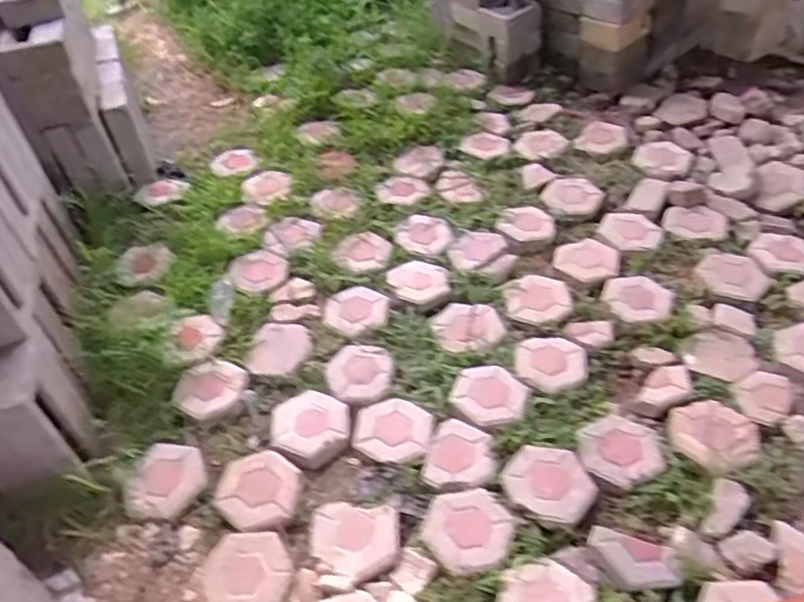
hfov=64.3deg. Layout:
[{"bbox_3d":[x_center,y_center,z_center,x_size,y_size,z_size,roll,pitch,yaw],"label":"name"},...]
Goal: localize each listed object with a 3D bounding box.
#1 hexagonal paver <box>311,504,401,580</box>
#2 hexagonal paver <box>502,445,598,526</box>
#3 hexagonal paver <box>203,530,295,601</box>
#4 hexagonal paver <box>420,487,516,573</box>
[{"bbox_3d":[-0.111,0.551,1.492,0.208,0.039,0.174,13,50,9],"label":"hexagonal paver"},{"bbox_3d":[0.365,0.444,1.567,0.217,0.041,0.196,20,52,24],"label":"hexagonal paver"},{"bbox_3d":[-0.347,0.616,1.449,0.193,0.055,0.192,2,49,0],"label":"hexagonal paver"},{"bbox_3d":[0.155,0.536,1.493,0.214,0.042,0.193,-9,46,-1],"label":"hexagonal paver"}]

